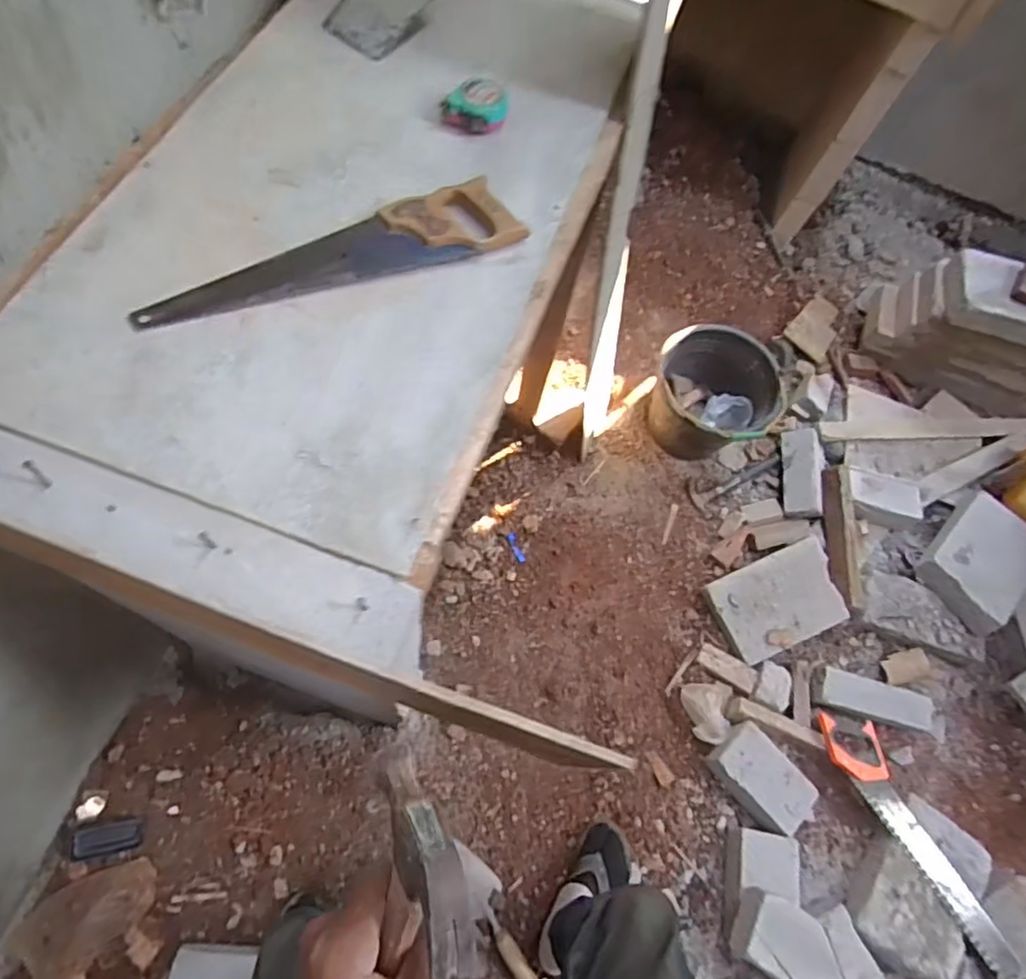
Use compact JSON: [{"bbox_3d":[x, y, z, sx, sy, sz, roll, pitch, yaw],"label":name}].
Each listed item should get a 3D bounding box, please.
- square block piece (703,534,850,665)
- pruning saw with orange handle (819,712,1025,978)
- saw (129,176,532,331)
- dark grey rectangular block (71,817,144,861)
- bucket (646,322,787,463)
[{"bbox_3d":[0.616,0.257,1.465,0.283,0.073,0.204,-21,69,-11],"label":"square block piece"},{"bbox_3d":[0.836,0.708,1.292,0.126,0.051,0.556,-27,70,-13],"label":"pruning saw with orange handle"},{"bbox_3d":[-0.179,-0.237,0.645,0.381,0.025,0.076,-20,72,-18],"label":"saw"},{"bbox_3d":[-0.697,0.599,1.086,0.106,0.009,0.050,-8,80,-18],"label":"dark grey rectangular block"},{"bbox_3d":[0.482,-0.209,1.564,0.287,0.260,0.303,4,67,-9],"label":"bucket"}]

